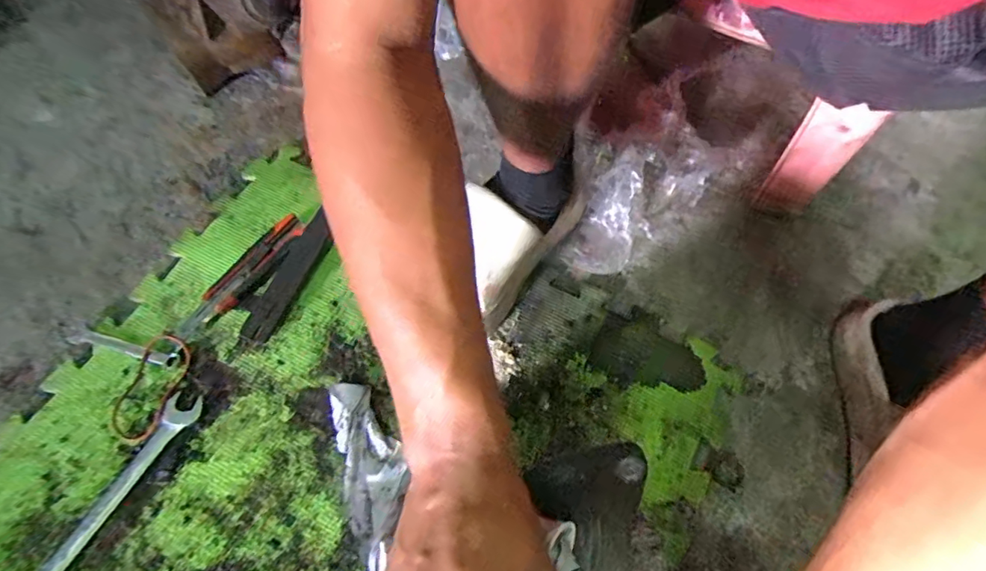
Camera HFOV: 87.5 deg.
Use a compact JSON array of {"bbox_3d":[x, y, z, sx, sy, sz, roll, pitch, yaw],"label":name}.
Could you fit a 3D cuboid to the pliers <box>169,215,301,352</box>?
[{"bbox_3d":[-0.261,-0.007,0.528,0.028,0.020,0.166,35,69,15],"label":"pliers"}]

